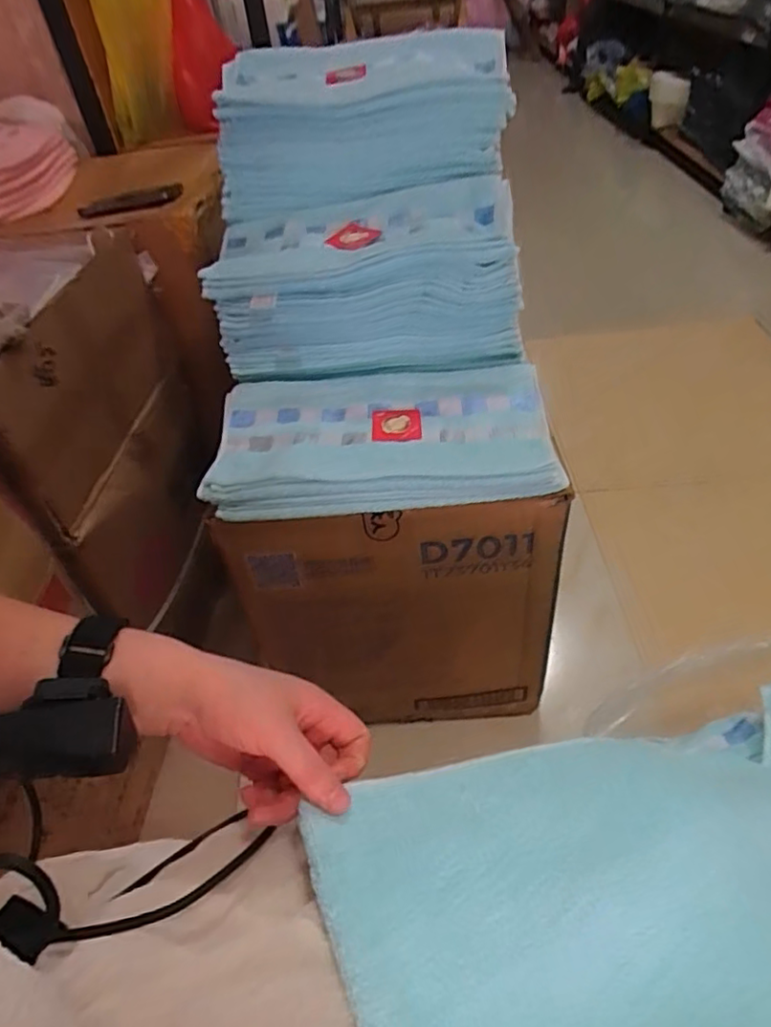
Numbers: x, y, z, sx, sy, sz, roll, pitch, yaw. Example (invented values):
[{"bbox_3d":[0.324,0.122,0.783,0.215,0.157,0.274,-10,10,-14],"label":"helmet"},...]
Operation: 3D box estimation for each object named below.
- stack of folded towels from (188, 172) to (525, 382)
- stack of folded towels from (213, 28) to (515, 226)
[{"bbox_3d":[-0.025,-0.274,0.727,0.335,0.138,0.186,-6,44,2],"label":"stack of folded towels"},{"bbox_3d":[-0.031,-0.481,0.756,0.344,0.137,0.165,-5,44,3],"label":"stack of folded towels"}]

